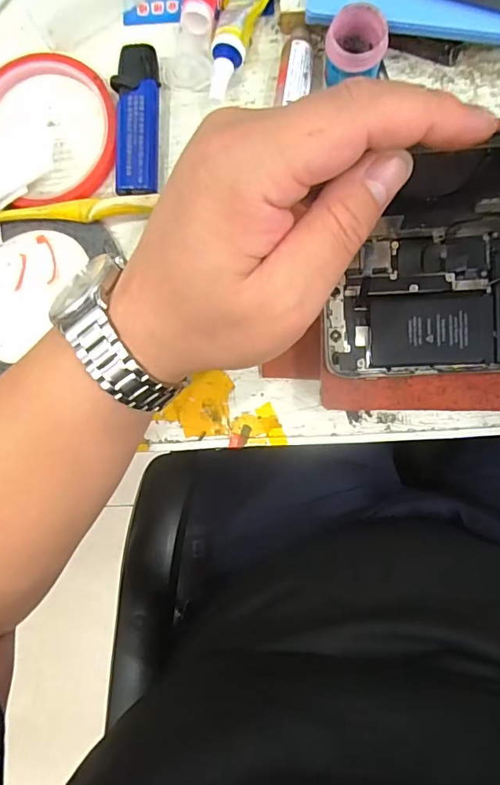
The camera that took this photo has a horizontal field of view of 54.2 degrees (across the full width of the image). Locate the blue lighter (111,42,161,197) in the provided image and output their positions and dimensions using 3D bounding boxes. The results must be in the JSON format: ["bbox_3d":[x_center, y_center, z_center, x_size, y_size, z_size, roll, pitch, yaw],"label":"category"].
[{"bbox_3d":[-0.064,-0.156,0.280,0.026,0.013,0.083,-3,88,5],"label":"blue lighter"}]

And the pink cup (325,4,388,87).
[{"bbox_3d":[0.055,-0.180,0.261,0.030,0.034,0.030,0,88,5],"label":"pink cup"}]

